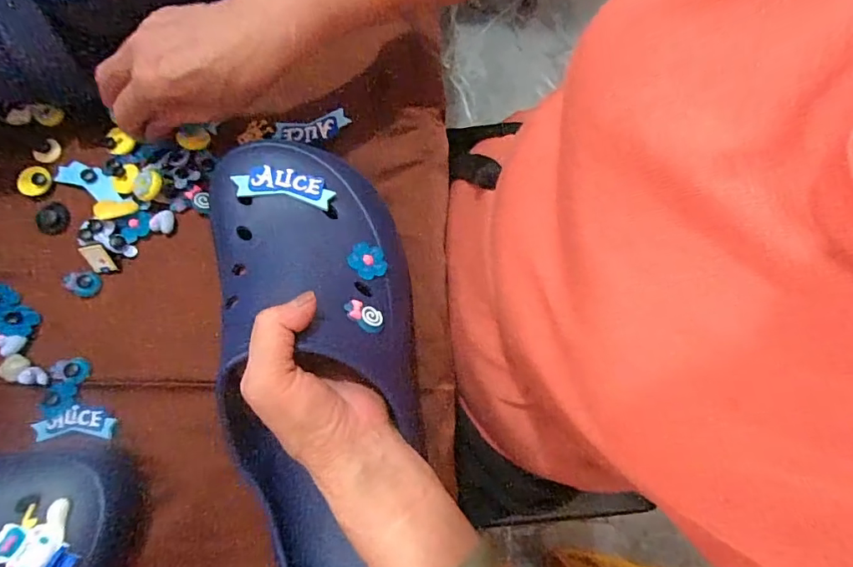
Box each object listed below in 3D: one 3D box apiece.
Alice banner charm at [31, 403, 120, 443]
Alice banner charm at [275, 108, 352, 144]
[{"bbox_3d":[-0.247,0.097,0.338,0.062,0.005,0.023,3,76,1],"label":"Alice banner charm"},{"bbox_3d":[-0.090,-0.123,0.385,0.057,0.005,0.022,-9,86,8],"label":"Alice banner charm"}]

